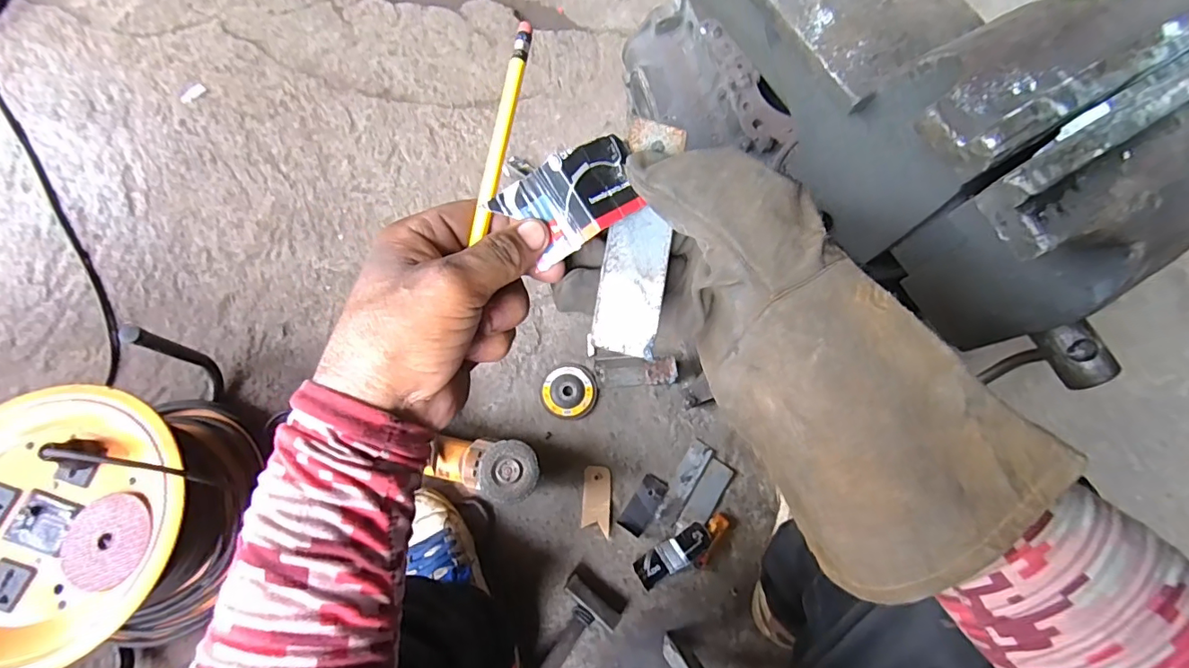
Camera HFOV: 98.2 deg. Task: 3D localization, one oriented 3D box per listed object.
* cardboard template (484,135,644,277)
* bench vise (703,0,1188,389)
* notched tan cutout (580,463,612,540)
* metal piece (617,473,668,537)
[{"bbox_3d":[-0.008,-0.070,0.258,0.076,0.025,0.043,-33,75,-13],"label":"cardboard template"},{"bbox_3d":[0.240,-0.179,0.391,0.185,0.210,0.453,-19,75,-8],"label":"bench vise"},{"bbox_3d":[0.004,0.236,0.735,0.039,0.004,0.091,6,71,-7],"label":"notched tan cutout"},{"bbox_3d":[0.072,0.243,0.735,0.037,0.007,0.085,33,75,8],"label":"metal piece"}]

